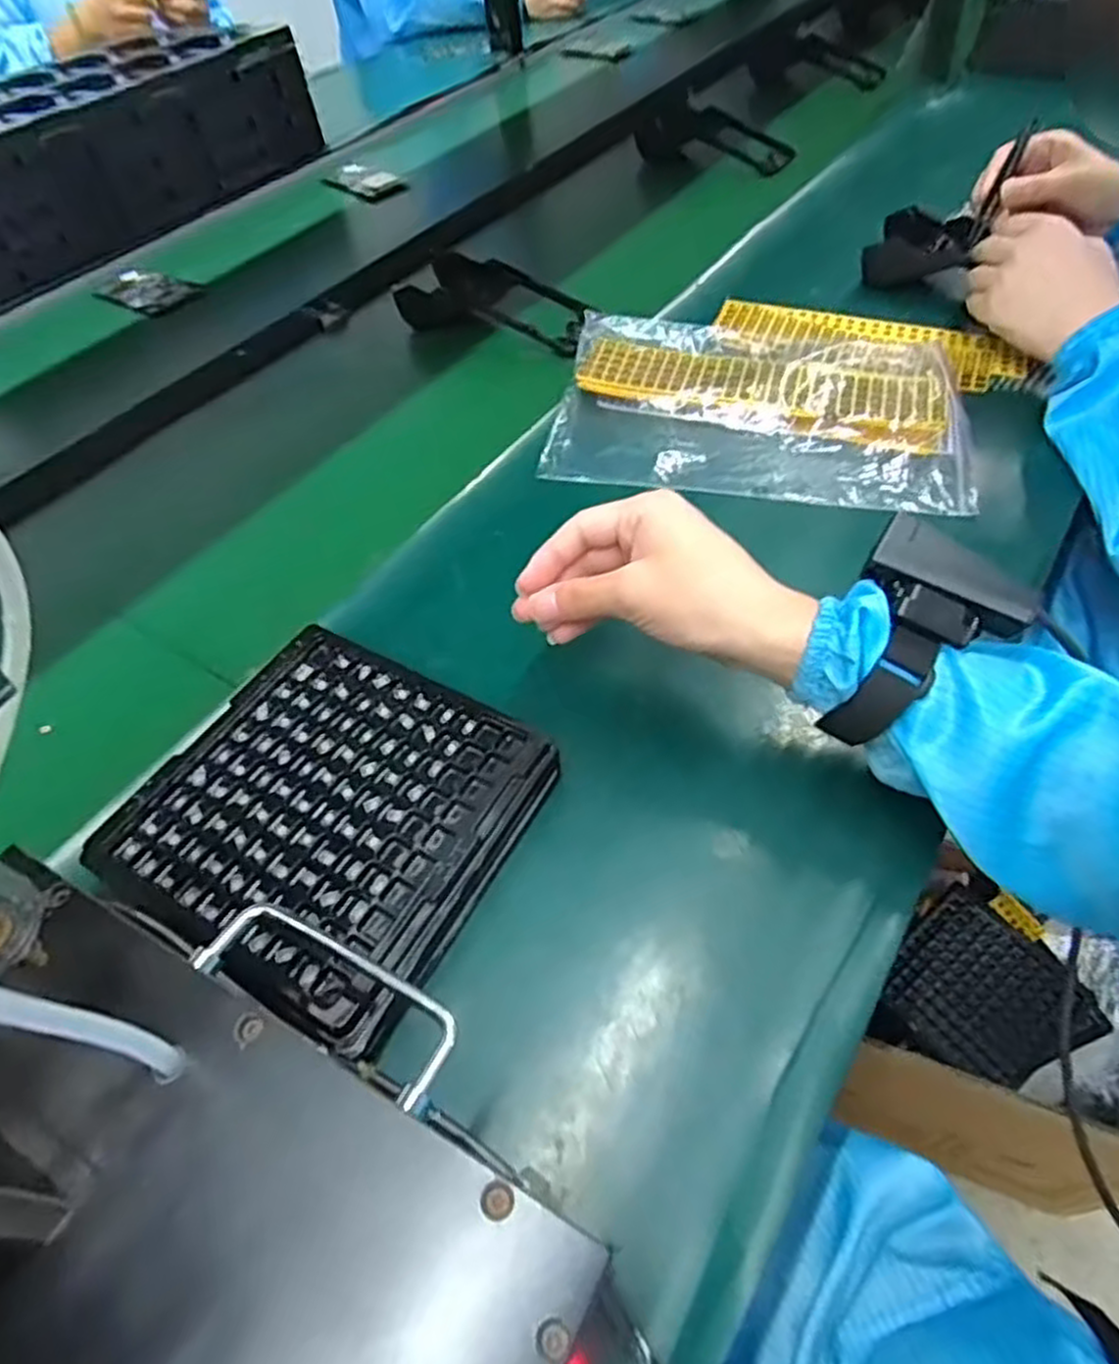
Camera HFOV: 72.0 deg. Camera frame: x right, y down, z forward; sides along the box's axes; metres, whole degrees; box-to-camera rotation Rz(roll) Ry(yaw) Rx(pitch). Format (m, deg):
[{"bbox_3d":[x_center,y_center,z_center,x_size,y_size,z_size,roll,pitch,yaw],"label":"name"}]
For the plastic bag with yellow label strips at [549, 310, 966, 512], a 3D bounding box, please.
[{"bbox_3d":[0.146,-0.210,0.579,0.286,0.032,0.205,4,52,9],"label":"plastic bag with yellow label strips"}]

